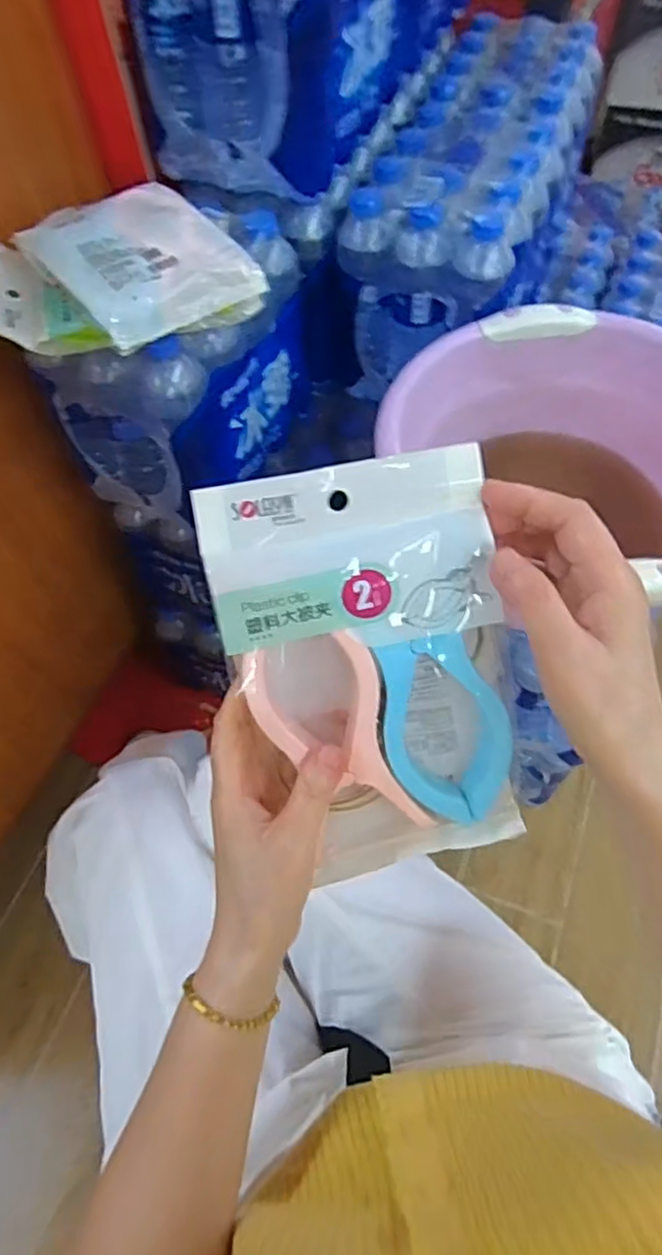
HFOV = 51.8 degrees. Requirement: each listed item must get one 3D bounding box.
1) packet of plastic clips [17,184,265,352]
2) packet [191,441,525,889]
[{"bbox_3d":[-0.158,-0.300,0.561,0.130,0.029,0.172,-35,64,-16],"label":"packet of plastic clips"},{"bbox_3d":[0.023,0.026,0.346,0.128,0.214,0.032,-13,21,1],"label":"packet"}]

